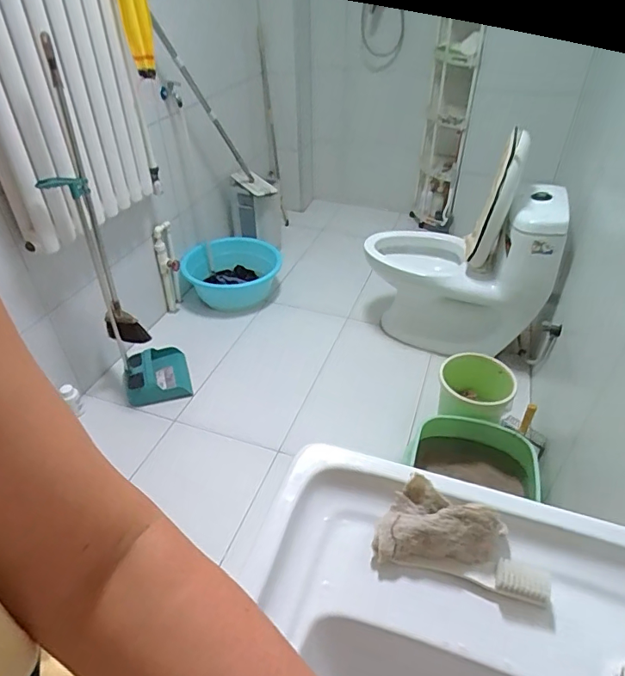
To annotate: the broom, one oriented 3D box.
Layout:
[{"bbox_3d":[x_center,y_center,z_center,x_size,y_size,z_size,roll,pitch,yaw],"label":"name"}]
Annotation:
[{"bbox_3d":[-0.636,-0.339,1.385,0.111,0.896,0.109,-19,43,-21],"label":"broom"}]

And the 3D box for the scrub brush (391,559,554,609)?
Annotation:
[{"bbox_3d":[0.155,0.229,0.460,0.147,0.024,0.032,4,39,6],"label":"scrub brush"}]

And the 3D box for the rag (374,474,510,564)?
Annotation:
[{"bbox_3d":[0.128,0.182,0.490,0.127,0.042,0.080,3,39,4],"label":"rag"}]

